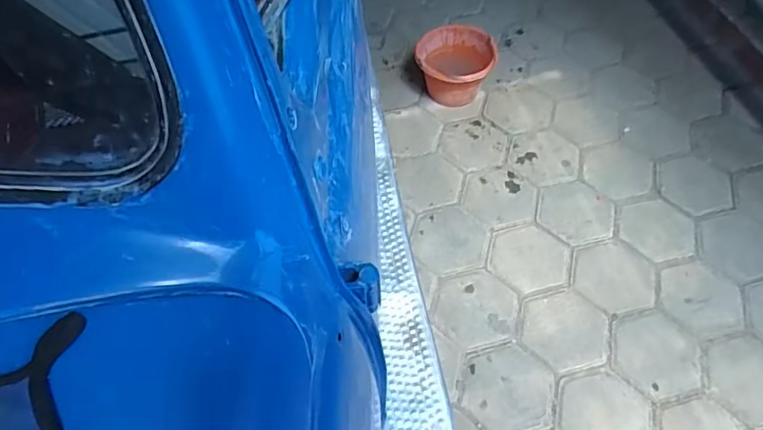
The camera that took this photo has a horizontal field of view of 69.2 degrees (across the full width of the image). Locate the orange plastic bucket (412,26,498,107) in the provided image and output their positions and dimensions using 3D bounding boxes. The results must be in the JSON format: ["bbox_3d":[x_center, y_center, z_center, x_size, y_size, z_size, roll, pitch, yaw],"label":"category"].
[{"bbox_3d":[0.220,-0.448,1.671,0.233,0.162,0.212,-1,56,2],"label":"orange plastic bucket"}]

